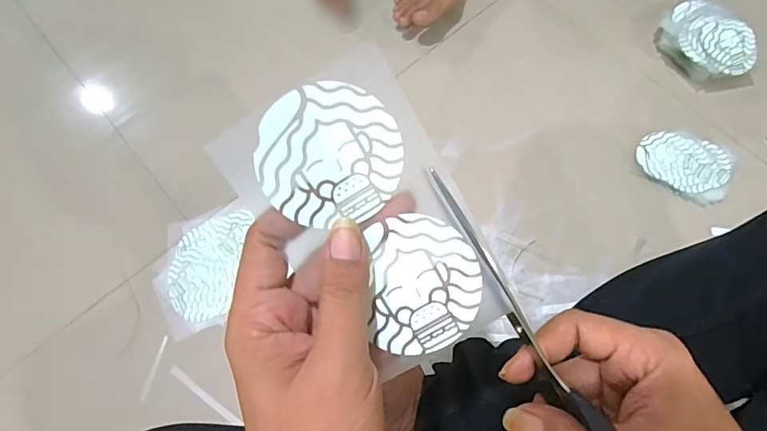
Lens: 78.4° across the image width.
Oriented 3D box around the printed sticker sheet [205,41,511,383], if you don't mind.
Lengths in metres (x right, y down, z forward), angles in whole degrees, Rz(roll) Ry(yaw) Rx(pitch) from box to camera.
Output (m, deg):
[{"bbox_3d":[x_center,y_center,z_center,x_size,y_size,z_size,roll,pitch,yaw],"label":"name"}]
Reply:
[{"bbox_3d":[-0.005,0.003,0.226,0.087,0.019,0.141,-32,97,-1],"label":"printed sticker sheet"}]

